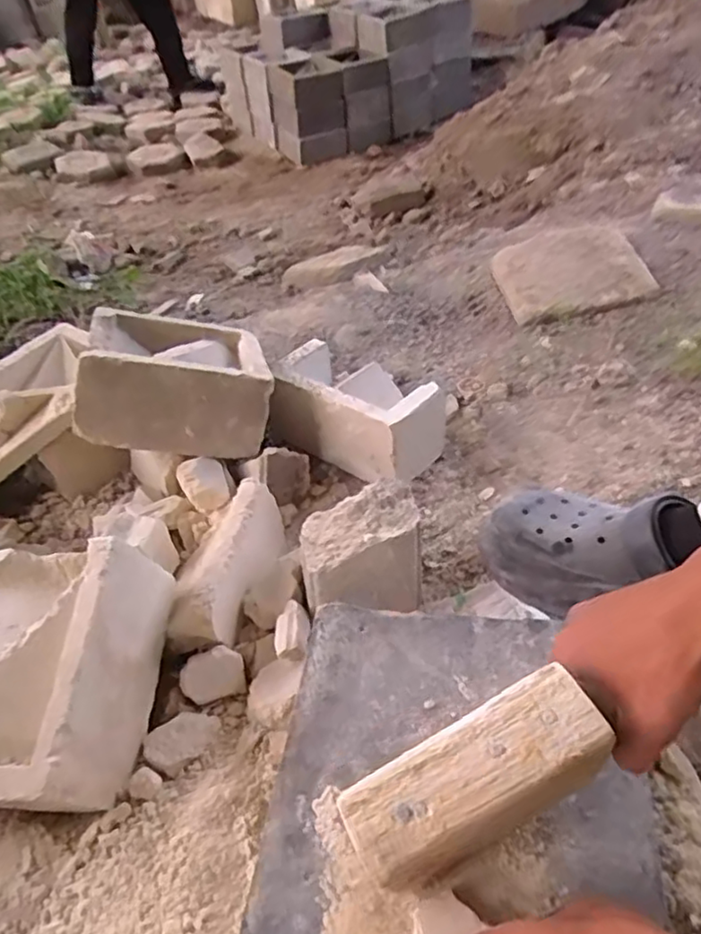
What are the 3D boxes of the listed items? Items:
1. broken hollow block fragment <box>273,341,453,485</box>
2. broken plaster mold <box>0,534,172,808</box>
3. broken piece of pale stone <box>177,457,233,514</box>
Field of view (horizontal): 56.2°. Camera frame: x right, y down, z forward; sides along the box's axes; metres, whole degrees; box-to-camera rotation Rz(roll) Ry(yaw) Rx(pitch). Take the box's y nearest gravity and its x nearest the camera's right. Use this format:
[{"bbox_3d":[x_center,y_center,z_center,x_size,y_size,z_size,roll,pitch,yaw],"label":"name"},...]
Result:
[{"bbox_3d":[0.002,-0.069,0.797,0.196,0.091,0.109,29,53,34],"label":"broken hollow block fragment"},{"bbox_3d":[-0.275,0.164,0.529,0.214,0.100,0.200,-3,42,3],"label":"broken plaster mold"},{"bbox_3d":[-0.160,0.019,0.732,0.058,0.042,0.060,-13,43,-9],"label":"broken piece of pale stone"}]

